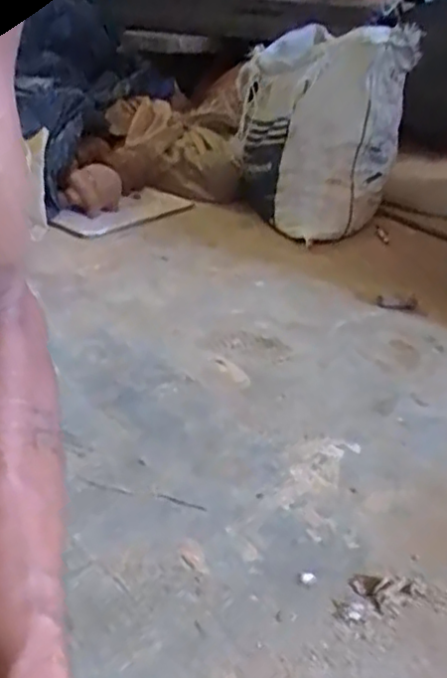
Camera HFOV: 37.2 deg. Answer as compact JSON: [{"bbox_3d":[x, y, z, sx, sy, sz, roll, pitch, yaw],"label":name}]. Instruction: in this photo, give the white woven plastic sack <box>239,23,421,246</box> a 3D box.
[{"bbox_3d":[0.183,-0.400,1.294,0.304,0.350,0.334,12,29,7],"label":"white woven plastic sack"}]

